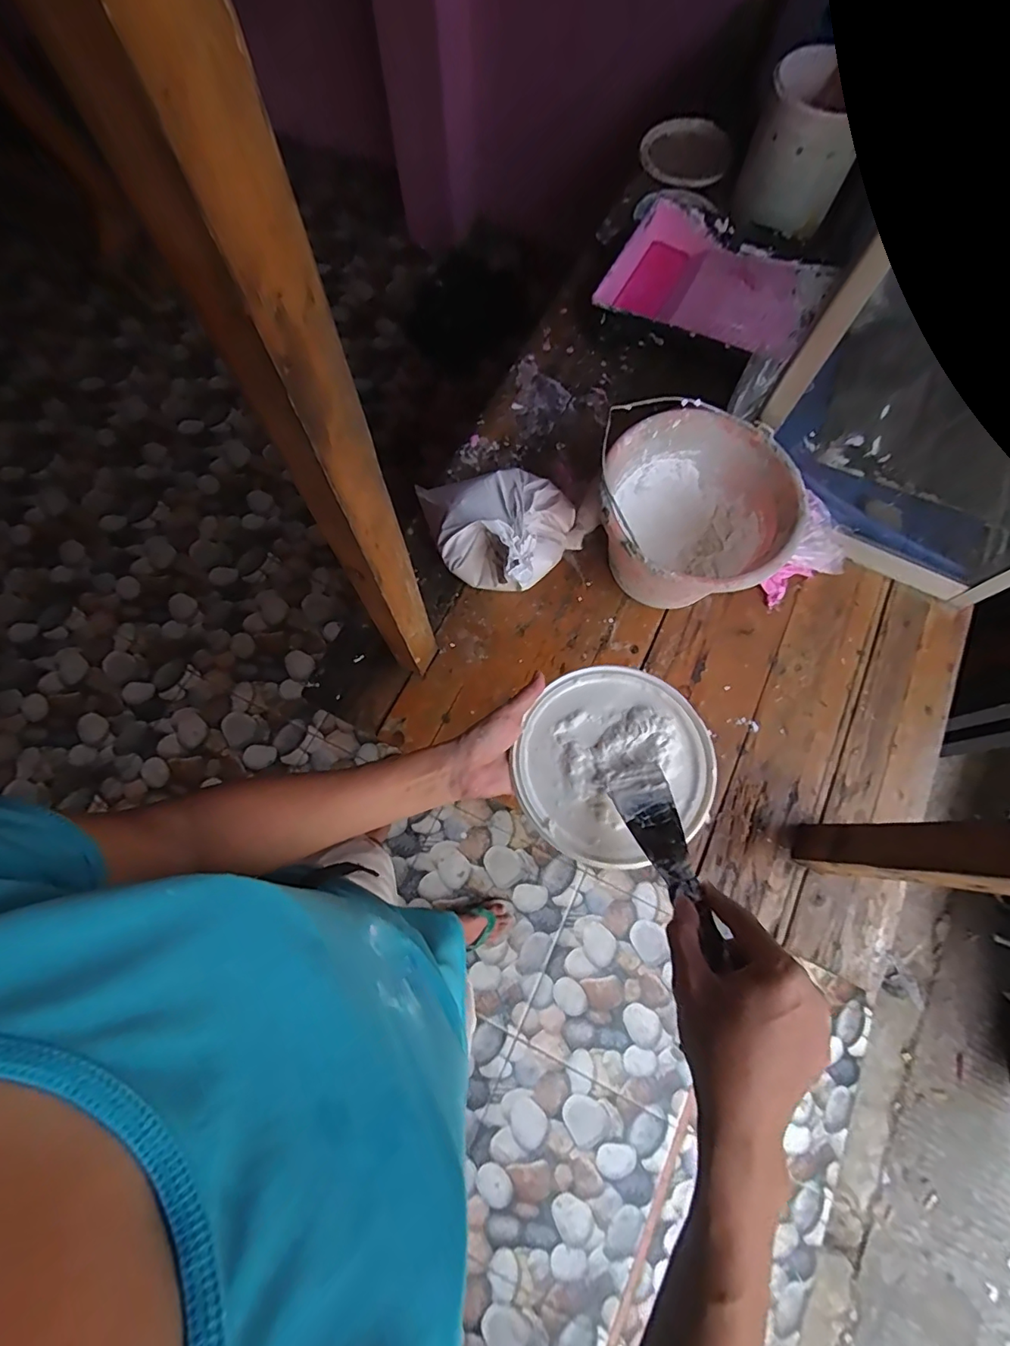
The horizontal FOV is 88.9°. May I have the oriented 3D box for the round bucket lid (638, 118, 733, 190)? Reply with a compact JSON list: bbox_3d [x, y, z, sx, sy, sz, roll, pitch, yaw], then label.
[{"bbox_3d":[0.353,-1.024,1.006,0.177,0.034,0.177,3,72,1],"label":"round bucket lid"}]

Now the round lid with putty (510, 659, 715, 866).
[{"bbox_3d":[0.098,0.080,0.462,0.167,0.027,0.175,0,76,-1],"label":"round lid with putty"}]

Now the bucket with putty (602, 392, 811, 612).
[{"bbox_3d":[0.229,-0.196,0.677,0.225,0.160,0.242,0,72,0],"label":"bucket with putty"}]

